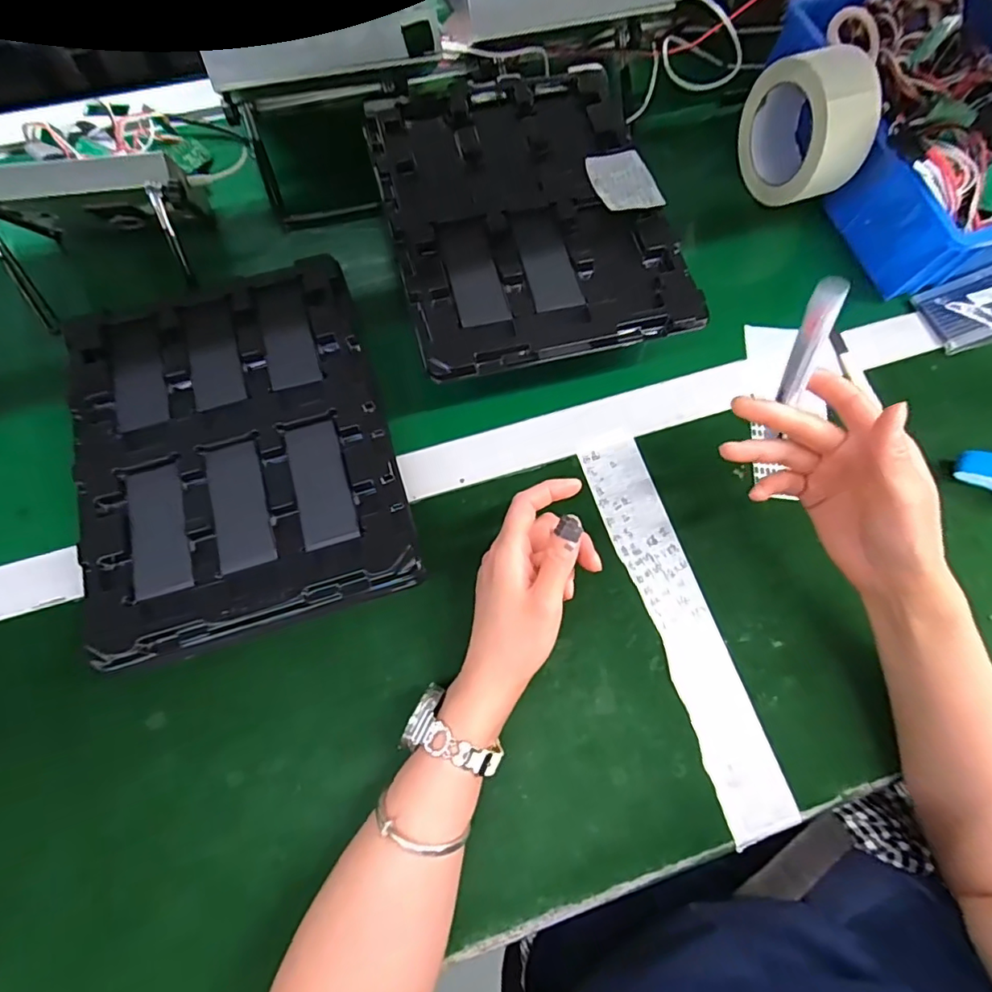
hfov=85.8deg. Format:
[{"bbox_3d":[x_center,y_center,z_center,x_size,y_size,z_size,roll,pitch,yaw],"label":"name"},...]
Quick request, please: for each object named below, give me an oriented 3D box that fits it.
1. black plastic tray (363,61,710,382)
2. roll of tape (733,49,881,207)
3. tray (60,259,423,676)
[{"bbox_3d":[0.022,-0.239,0.433,0.216,0.015,0.283,-14,74,-6],"label":"black plastic tray"},{"bbox_3d":[0.281,-0.333,0.481,0.057,0.111,0.110,-14,74,-6],"label":"roll of tape"},{"bbox_3d":[-0.194,-0.035,0.407,0.216,0.045,0.272,-15,74,-6],"label":"tray"}]

